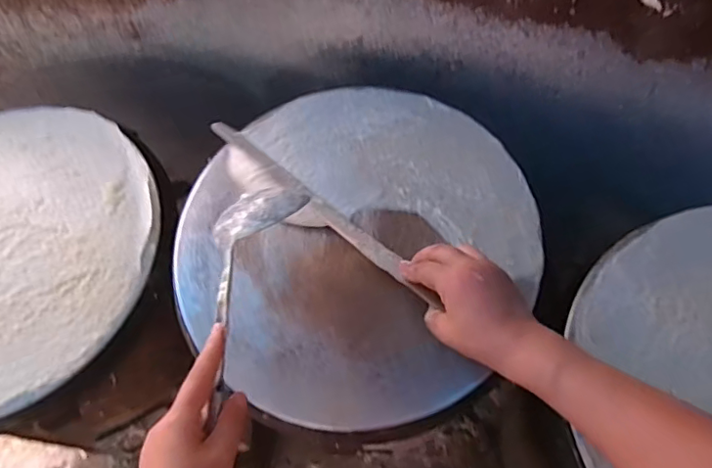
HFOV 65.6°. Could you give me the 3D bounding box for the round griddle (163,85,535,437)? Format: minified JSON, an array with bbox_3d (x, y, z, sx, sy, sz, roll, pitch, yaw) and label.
[{"bbox_3d":[-0.005,-0.001,0.569,0.346,0.032,0.359,-1,67,3],"label":"round griddle"}]

